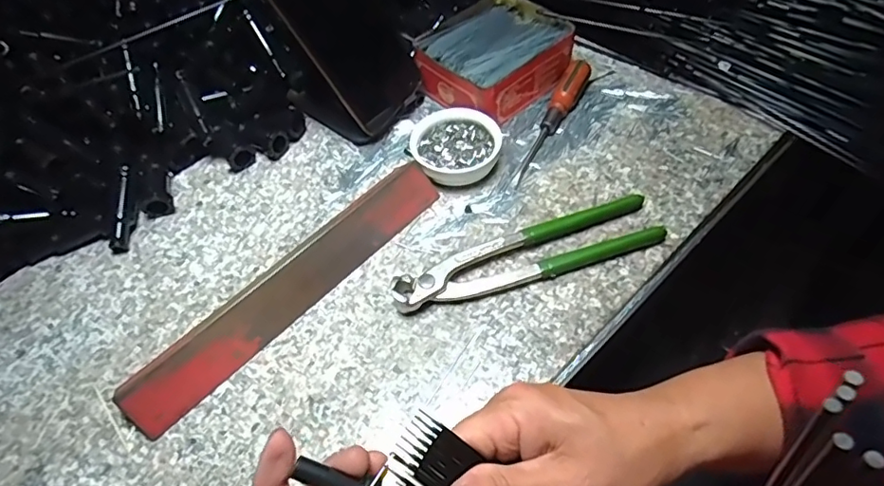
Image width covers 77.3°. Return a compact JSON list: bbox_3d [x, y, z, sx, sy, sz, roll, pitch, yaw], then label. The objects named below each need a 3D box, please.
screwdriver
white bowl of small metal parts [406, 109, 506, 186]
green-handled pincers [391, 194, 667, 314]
[{"bbox_3d":[0.096,-0.106,0.471,0.022,0.020,0.144,19,58,18],"label":"screwdriver"},{"bbox_3d":[0.011,-0.078,0.453,0.070,0.020,0.068,-3,54,4],"label":"white bowl of small metal parts"},{"bbox_3d":[0.059,0.008,0.393,0.194,0.017,0.044,-17,54,-7],"label":"green-handled pincers"}]

